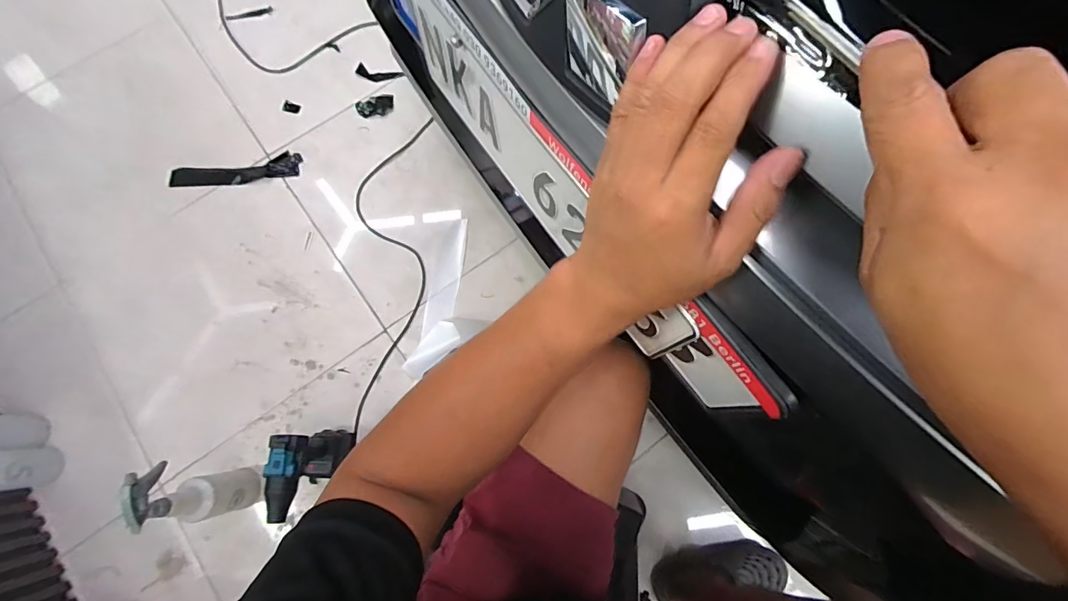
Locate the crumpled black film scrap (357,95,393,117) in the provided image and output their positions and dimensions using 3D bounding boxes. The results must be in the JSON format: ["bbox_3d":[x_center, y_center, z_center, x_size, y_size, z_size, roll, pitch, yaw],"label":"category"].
[{"bbox_3d":[-0.451,-0.555,1.295,0.101,0.018,0.061,-9,77,-2],"label":"crumpled black film scrap"}]

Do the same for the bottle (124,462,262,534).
[{"bbox_3d":[-0.701,0.399,0.954,0.084,0.309,0.125,-21,77,-4],"label":"bottle"}]

